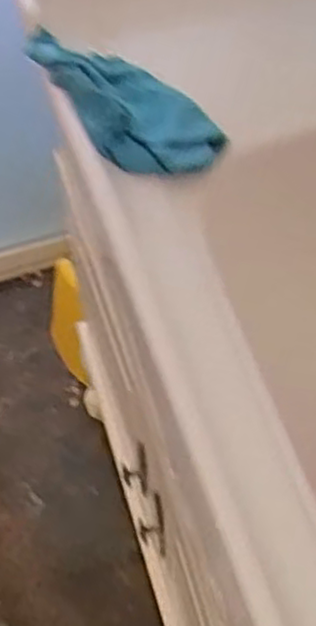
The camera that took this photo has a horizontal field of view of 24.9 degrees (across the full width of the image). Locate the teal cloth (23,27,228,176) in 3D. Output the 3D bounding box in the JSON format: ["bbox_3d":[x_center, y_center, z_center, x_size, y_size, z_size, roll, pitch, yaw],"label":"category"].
[{"bbox_3d":[-0.029,-0.157,0.530,0.159,0.022,0.088,45,55,9],"label":"teal cloth"}]

